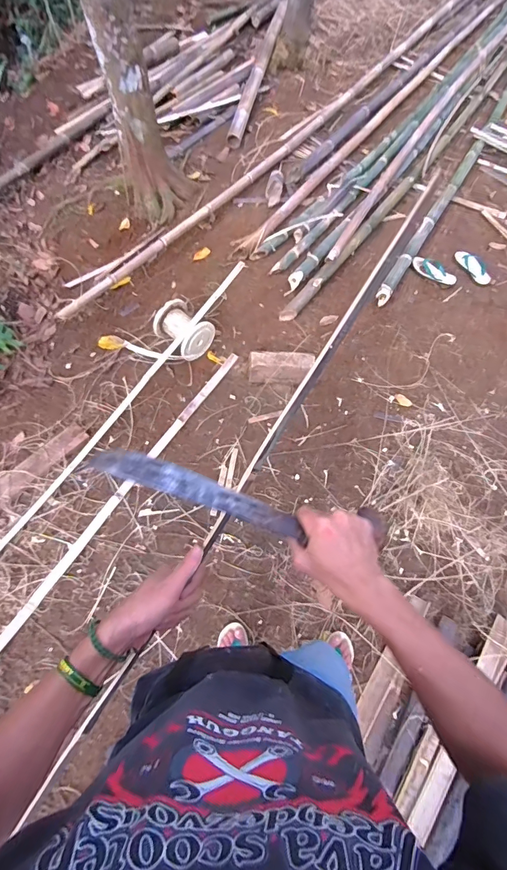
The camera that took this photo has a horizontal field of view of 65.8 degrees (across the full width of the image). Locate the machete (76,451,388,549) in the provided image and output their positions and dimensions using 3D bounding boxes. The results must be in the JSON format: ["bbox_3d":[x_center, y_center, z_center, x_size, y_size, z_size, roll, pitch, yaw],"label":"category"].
[{"bbox_3d":[-0.002,0.080,0.480,0.381,0.021,0.062,18,66,-16],"label":"machete"}]

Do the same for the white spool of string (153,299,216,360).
[{"bbox_3d":[-0.321,-0.487,1.775,0.246,0.154,0.192,42,71,18],"label":"white spool of string"}]

